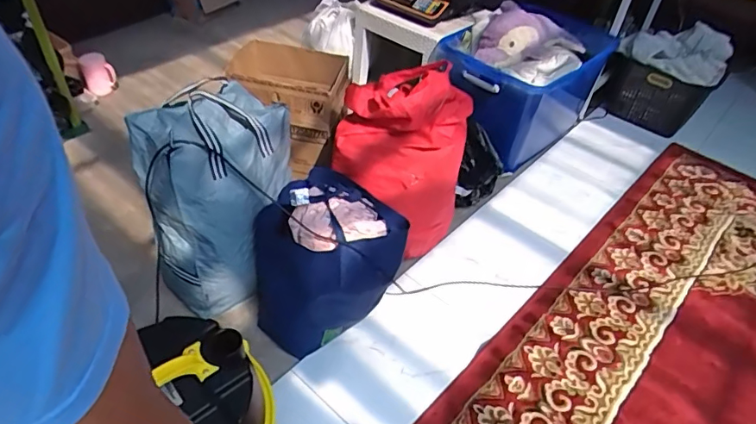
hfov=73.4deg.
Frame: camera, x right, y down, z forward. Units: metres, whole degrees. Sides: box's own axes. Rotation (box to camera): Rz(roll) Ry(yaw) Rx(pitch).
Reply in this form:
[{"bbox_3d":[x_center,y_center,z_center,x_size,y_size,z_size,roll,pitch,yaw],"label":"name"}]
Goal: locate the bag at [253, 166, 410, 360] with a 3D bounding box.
[{"bbox_3d":[-0.144,0.153,1.377,0.322,0.355,0.350,33,49,25],"label":"bag"}]

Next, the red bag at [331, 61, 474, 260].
[{"bbox_3d":[0.072,-0.168,1.510,0.322,0.489,0.278,27,47,20],"label":"red bag"}]

